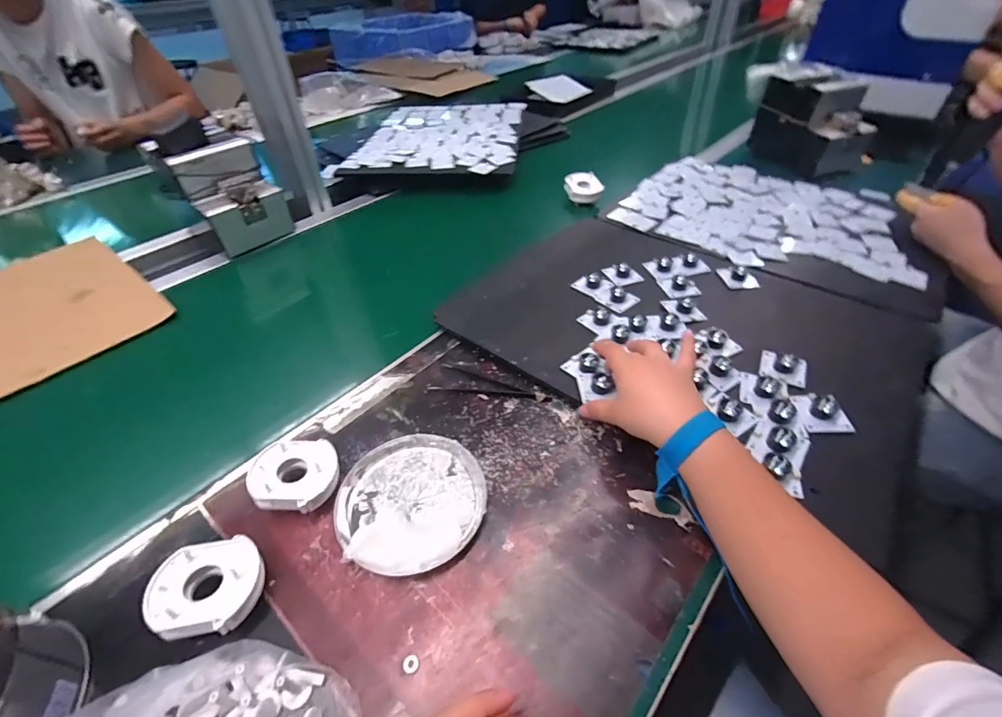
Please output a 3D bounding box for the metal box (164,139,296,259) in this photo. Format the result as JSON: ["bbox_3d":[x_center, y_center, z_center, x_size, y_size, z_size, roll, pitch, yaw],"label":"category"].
[{"bbox_3d":[-0.428,-0.262,0.710,0.088,0.131,0.123,34,55,31],"label":"metal box"}]

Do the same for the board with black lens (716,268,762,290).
[{"bbox_3d":[0.326,-0.113,0.599,0.038,0.018,0.044,-5,44,-2],"label":"board with black lens"}]

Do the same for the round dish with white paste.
[{"bbox_3d":[-0.080,0.123,0.389,0.127,0.012,0.128,0,44,0],"label":"round dish with white paste"}]

